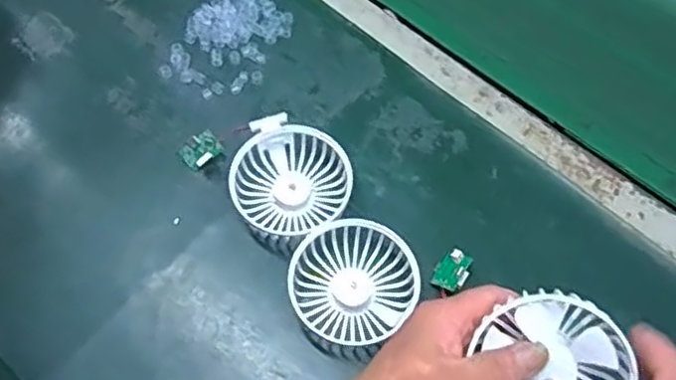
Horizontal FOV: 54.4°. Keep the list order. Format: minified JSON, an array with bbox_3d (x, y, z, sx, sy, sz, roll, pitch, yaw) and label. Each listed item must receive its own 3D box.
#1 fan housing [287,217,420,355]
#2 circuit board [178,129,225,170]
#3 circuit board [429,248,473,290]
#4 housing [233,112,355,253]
[{"bbox_3d":[0.010,0.068,0.477,0.085,0.030,0.088,0,64,0],"label":"fan housing"},{"bbox_3d":[-0.108,-0.032,0.524,0.024,0.017,0.030,34,68,15],"label":"circuit board"},{"bbox_3d":[0.085,0.060,0.487,0.024,0.004,0.032,25,74,29],"label":"circuit board"},{"bbox_3d":[-0.037,-0.003,0.512,0.090,0.030,0.090,0,64,0],"label":"housing"}]

